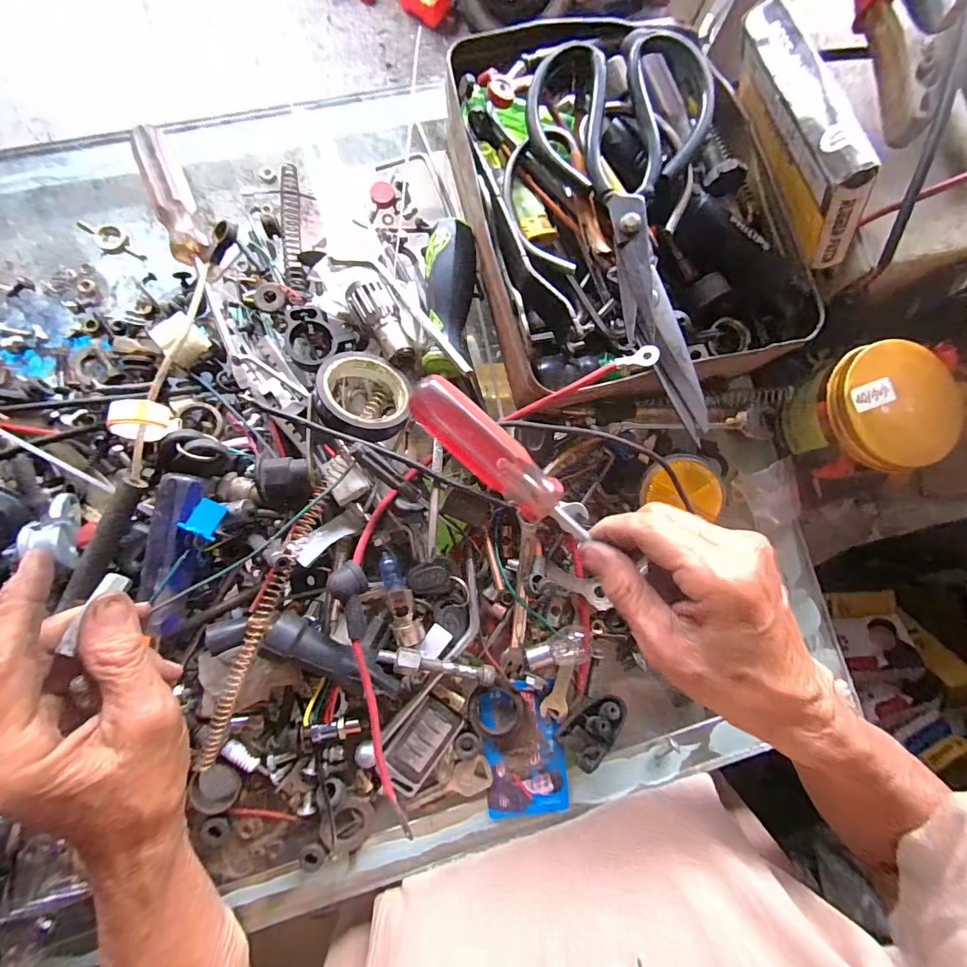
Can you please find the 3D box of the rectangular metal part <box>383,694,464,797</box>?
[{"bbox_3d":[-0.041,0.168,0.280,0.030,0.004,0.059,36,83,-1],"label":"rectangular metal part"}]

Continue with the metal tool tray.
[{"bbox_3d":[0.098,-0.166,0.286,0.212,0.069,0.254,-12,86,-6],"label":"metal tool tray"}]

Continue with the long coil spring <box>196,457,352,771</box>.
[{"bbox_3d":[-0.125,0.072,0.256,0.014,0.016,0.191,24,84,-2],"label":"long coil spring"}]

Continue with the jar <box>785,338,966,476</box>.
[{"bbox_3d":[0.263,-0.047,0.298,0.078,0.050,0.079,0,85,-5],"label":"jar"}]

